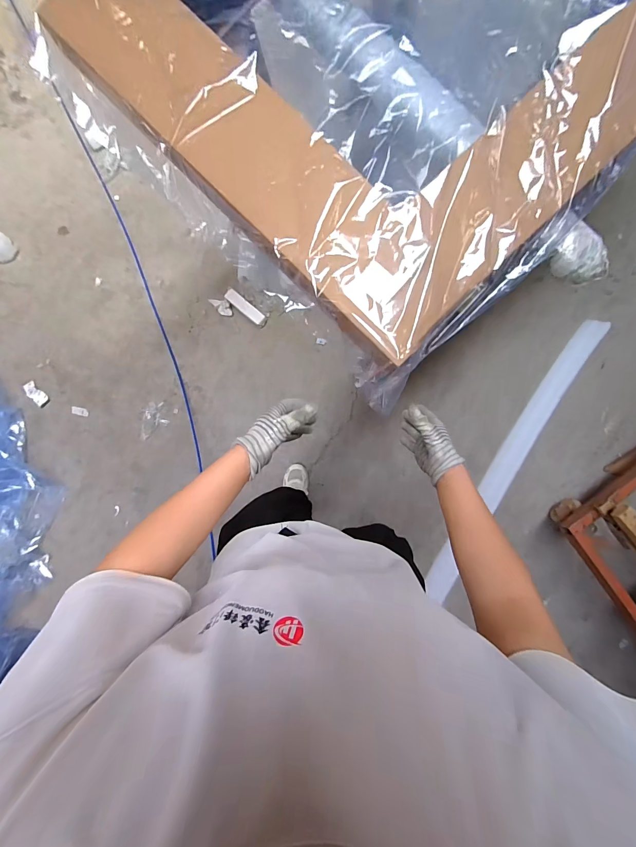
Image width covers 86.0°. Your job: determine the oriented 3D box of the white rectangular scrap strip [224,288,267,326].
[{"bbox_3d":[-0.307,-0.489,1.437,0.196,0.024,0.046,41,86,3],"label":"white rectangular scrap strip"}]

